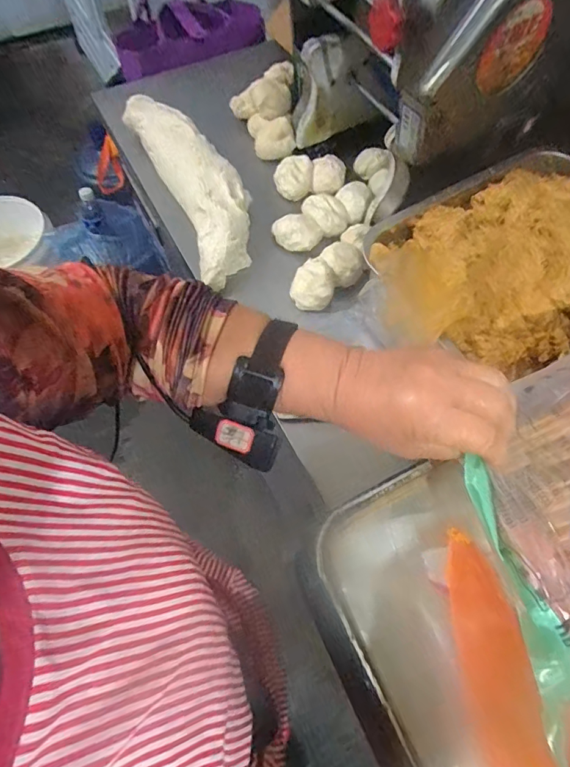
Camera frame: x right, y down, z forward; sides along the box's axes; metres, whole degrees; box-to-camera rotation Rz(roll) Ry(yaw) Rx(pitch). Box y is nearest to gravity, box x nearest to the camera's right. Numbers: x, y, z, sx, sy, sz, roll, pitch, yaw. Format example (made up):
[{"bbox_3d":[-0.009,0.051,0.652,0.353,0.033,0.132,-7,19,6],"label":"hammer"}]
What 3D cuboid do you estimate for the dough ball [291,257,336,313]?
[{"bbox_3d":[0.038,-0.145,0.657,0.059,0.054,0.061,0,65,-1],"label":"dough ball"}]

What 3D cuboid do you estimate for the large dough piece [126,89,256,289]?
[{"bbox_3d":[-0.152,-0.341,0.742,0.123,0.061,0.418,-24,67,-12],"label":"large dough piece"}]

